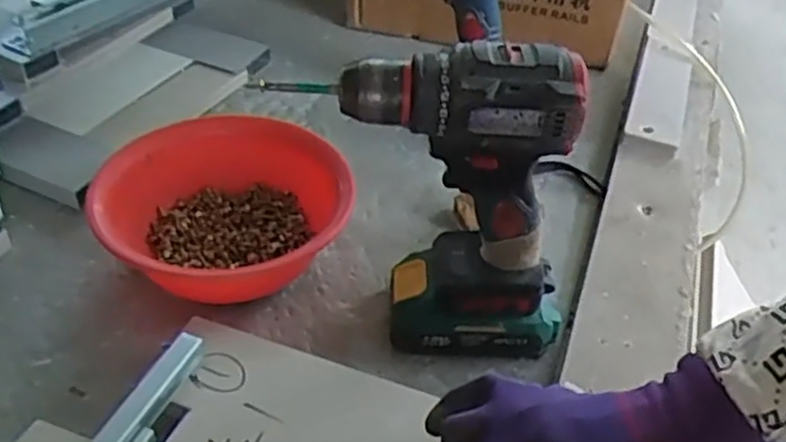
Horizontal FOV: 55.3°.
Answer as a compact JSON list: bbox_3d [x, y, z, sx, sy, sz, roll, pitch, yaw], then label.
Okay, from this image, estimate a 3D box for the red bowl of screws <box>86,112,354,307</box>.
[{"bbox_3d":[-0.131,-0.002,0.592,0.176,0.072,0.171,2,41,-2],"label":"red bowl of screws"}]

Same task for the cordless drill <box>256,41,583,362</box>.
[{"bbox_3d":[0.035,-0.010,0.492,0.164,0.217,0.063,3,41,-2],"label":"cordless drill"}]

